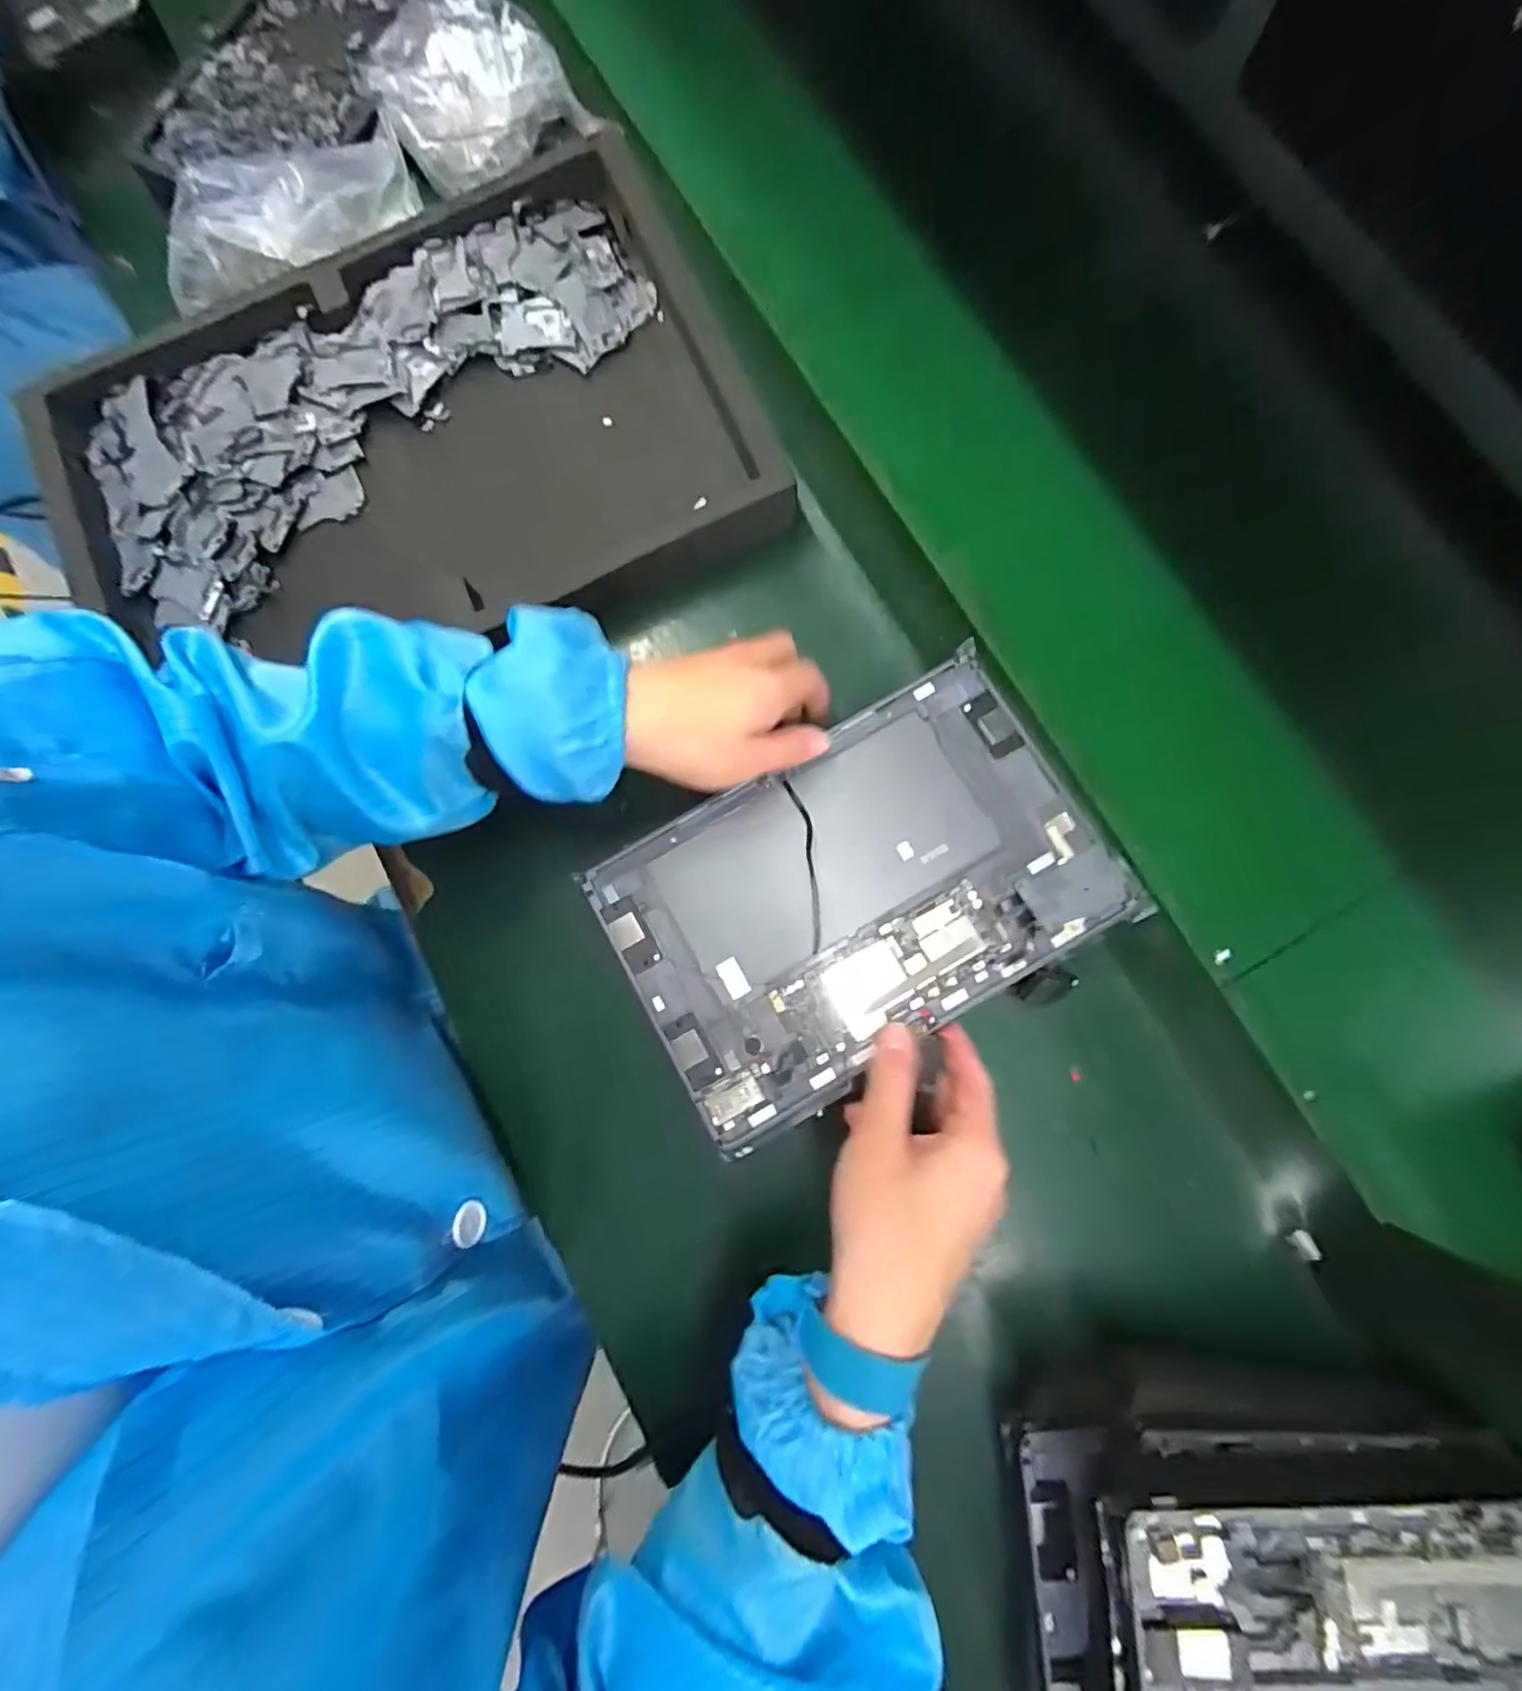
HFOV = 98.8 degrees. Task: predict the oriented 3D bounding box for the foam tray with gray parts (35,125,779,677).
[{"bbox_3d":[-0.225,-0.246,0.406,0.425,0.038,0.288,-25,80,-4],"label":"foam tray with gray parts"}]

